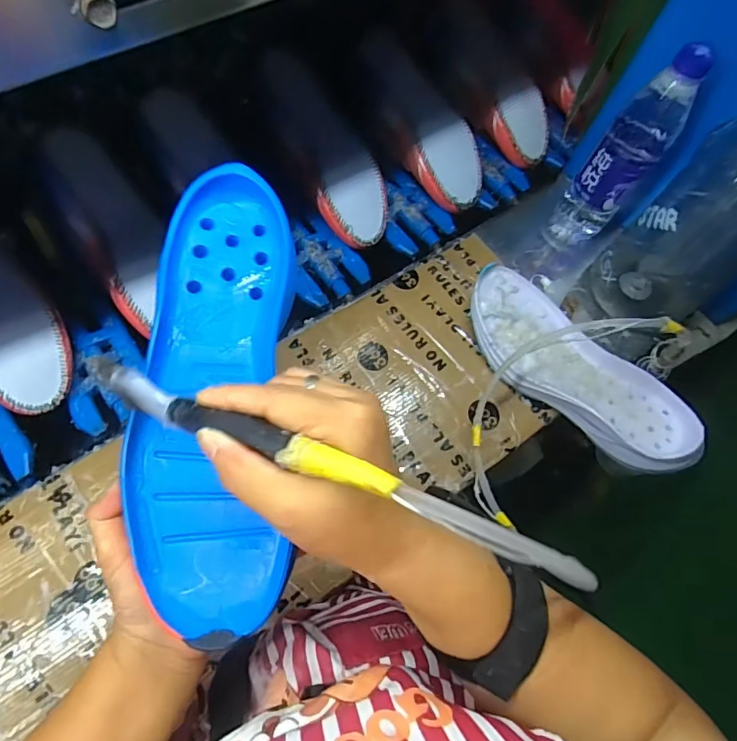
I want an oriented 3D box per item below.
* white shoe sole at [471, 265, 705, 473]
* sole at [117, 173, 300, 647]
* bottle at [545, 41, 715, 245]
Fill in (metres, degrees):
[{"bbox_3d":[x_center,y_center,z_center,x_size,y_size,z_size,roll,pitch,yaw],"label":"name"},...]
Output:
[{"bbox_3d":[0.218,0.001,0.522,0.276,0.038,0.103,41,73,15],"label":"white shoe sole"},{"bbox_3d":[-0.093,0.011,0.297,0.090,0.024,0.271,1,79,0],"label":"sole"},{"bbox_3d":[0.271,-0.224,0.536,0.070,0.233,0.058,36,72,13],"label":"bottle"}]

